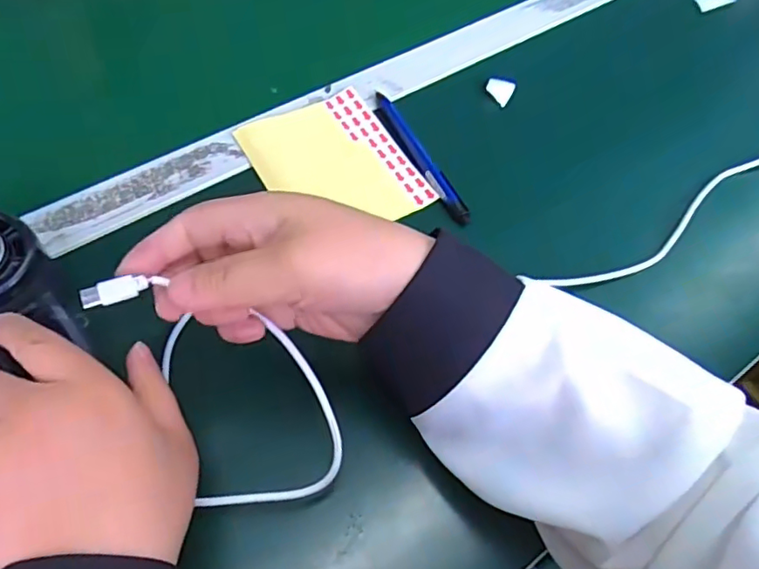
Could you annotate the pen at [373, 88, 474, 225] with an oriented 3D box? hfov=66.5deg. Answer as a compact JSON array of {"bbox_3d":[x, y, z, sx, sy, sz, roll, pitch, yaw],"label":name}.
[{"bbox_3d":[0.029,-0.093,0.413,0.010,0.009,0.130,-21,63,-16],"label":"pen"}]

